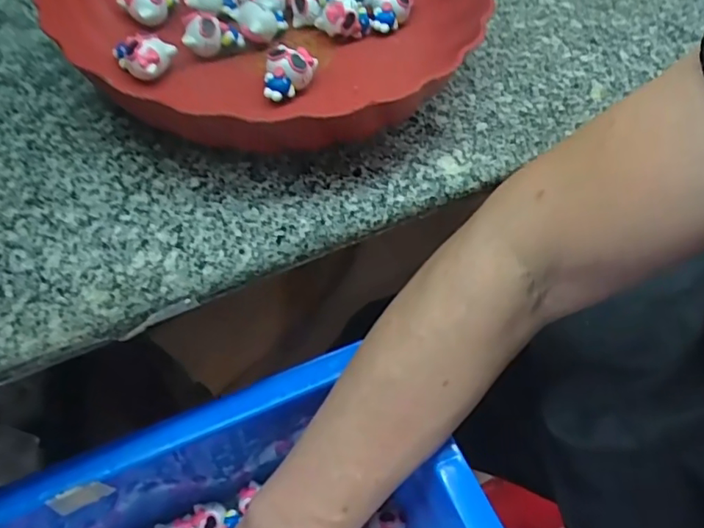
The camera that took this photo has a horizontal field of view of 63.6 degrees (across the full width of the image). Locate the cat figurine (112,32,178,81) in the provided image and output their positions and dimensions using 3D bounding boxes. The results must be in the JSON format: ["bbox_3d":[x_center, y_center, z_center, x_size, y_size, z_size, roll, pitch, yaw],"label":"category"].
[{"bbox_3d":[-0.117,-0.116,0.316,0.033,0.018,0.018,2,55,-3],"label":"cat figurine"}]

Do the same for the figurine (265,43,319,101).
[{"bbox_3d":[-0.035,-0.107,0.317,0.025,0.018,0.025,12,55,4],"label":"figurine"}]

